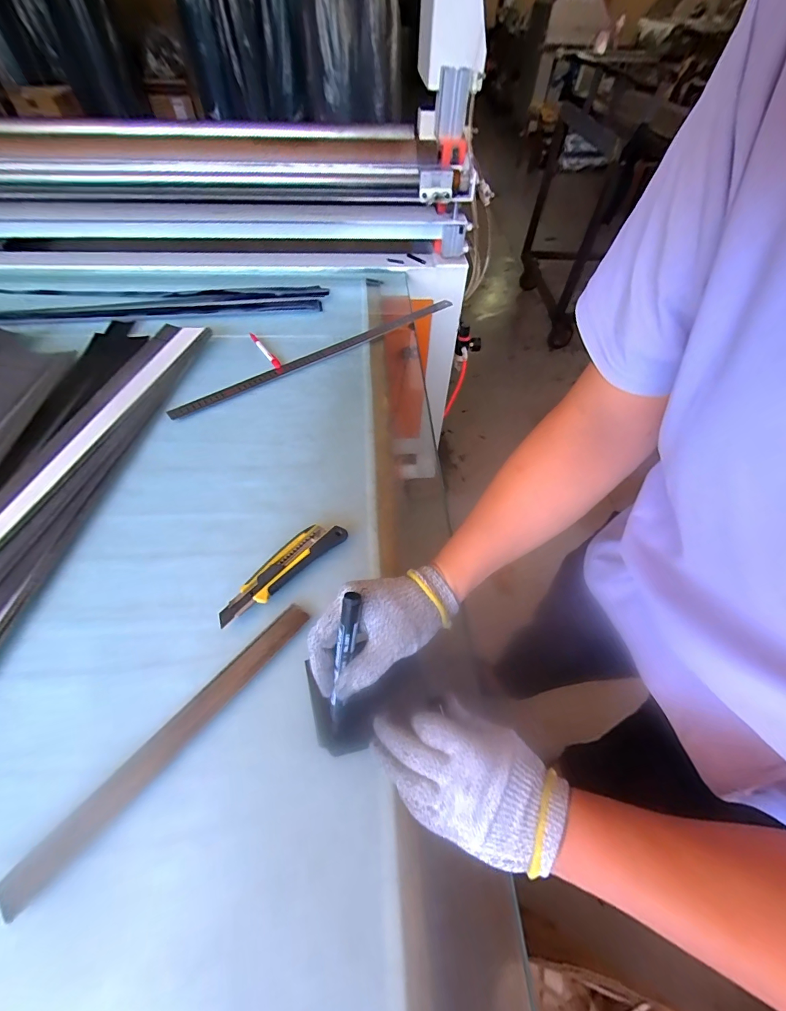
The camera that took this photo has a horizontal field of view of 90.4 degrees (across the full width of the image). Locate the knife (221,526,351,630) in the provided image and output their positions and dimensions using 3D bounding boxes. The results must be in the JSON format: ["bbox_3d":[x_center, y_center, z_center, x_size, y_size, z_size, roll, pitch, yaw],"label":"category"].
[{"bbox_3d":[-0.126,0.075,0.451,0.038,0.028,0.160,38,62,24],"label":"knife"}]

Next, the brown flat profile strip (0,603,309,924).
[{"bbox_3d":[-0.195,0.205,0.358,0.027,0.004,0.291,39,62,14],"label":"brown flat profile strip"}]

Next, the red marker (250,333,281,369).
[{"bbox_3d":[-0.242,-0.292,0.735,0.012,0.016,0.117,-30,59,-21],"label":"red marker"}]

